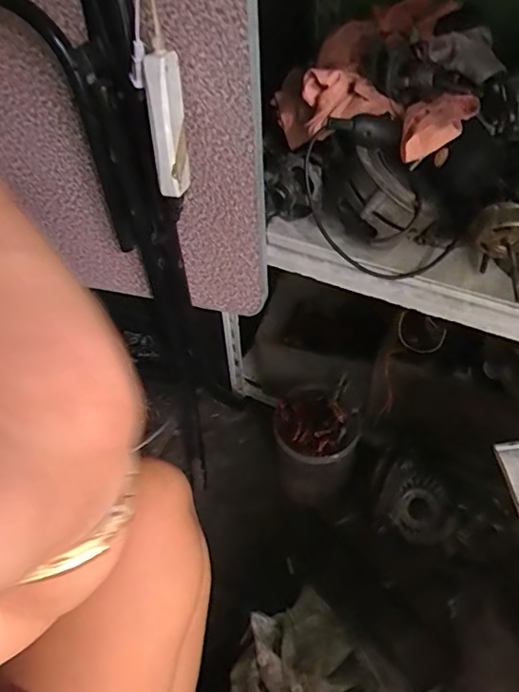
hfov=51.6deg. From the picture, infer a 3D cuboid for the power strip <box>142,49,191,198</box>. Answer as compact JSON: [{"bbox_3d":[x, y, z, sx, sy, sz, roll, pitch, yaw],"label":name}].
[{"bbox_3d":[-0.092,-0.223,0.546,0.037,0.131,0.045,-9,46,-5],"label":"power strip"}]

